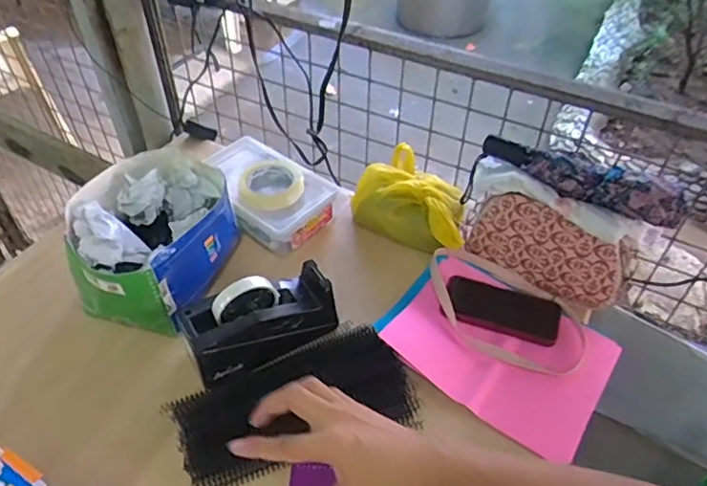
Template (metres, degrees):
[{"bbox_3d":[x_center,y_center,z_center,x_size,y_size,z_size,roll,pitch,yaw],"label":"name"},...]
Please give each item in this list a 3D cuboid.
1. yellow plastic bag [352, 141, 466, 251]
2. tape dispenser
[{"bbox_3d":[0.101,-0.066,0.907,0.199,0.086,0.115,28,51,23],"label":"yellow plastic bag"},{"bbox_3d":[-0.120,0.098,0.734,0.197,0.080,0.084,-23,51,-23],"label":"tape dispenser"}]

